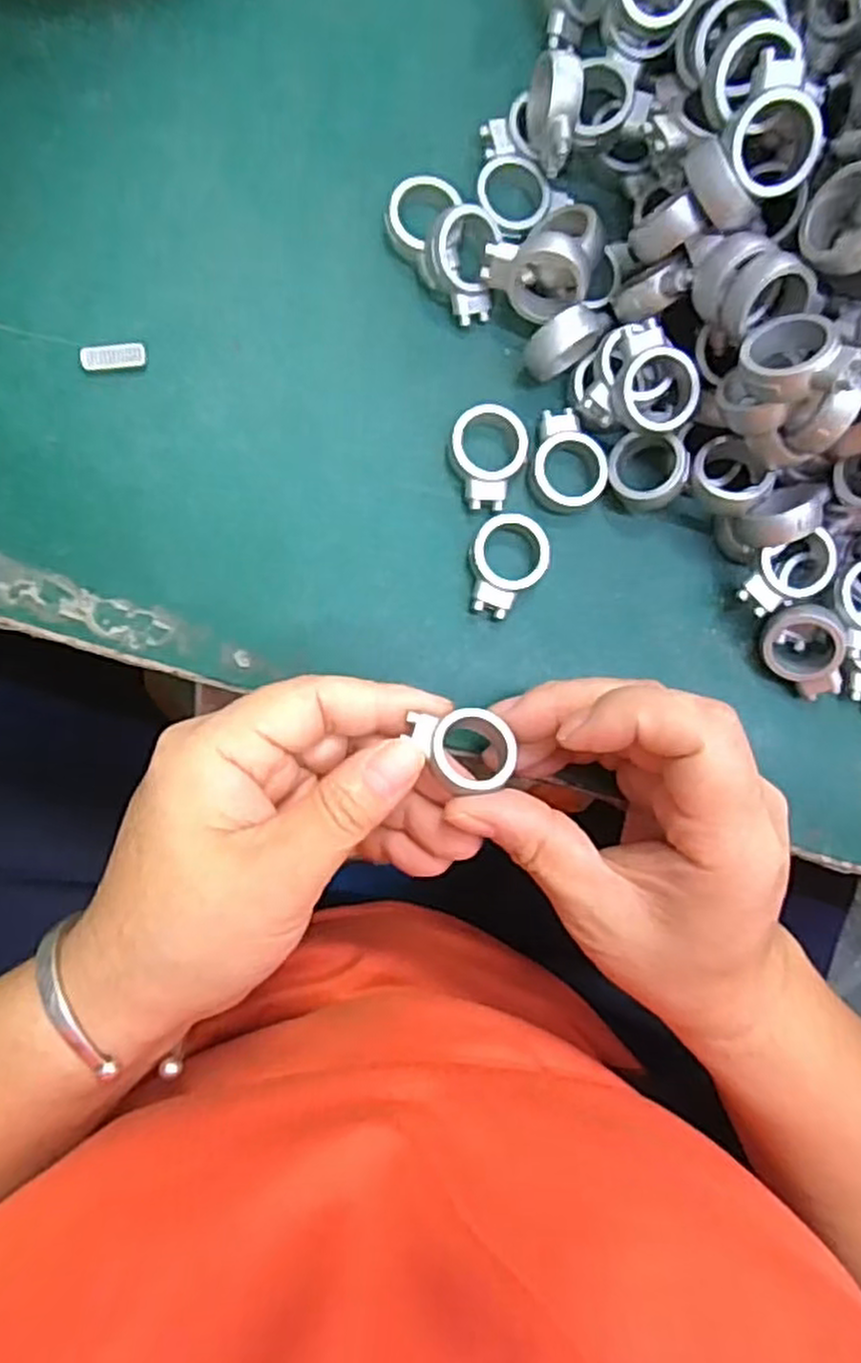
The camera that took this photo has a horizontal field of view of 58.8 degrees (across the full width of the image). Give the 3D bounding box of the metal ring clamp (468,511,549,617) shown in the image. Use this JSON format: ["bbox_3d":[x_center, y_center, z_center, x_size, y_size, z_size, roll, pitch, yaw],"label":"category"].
[{"bbox_3d":[0.025,-0.039,0.258,0.025,0.011,0.034,19,86,-7],"label":"metal ring clamp"}]

